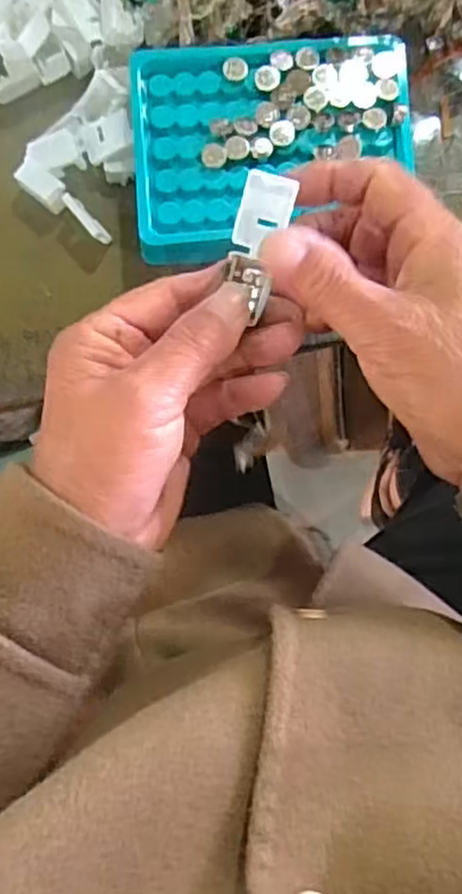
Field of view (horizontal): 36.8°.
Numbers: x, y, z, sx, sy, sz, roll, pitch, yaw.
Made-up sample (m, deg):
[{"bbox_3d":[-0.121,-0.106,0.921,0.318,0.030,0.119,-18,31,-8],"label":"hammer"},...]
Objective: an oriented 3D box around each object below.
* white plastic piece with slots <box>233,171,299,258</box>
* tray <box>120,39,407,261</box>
[{"bbox_3d":[0.012,-0.086,0.258,0.019,0.006,0.029,16,90,-2],"label":"white plastic piece with slots"},{"bbox_3d":[0.019,-0.142,0.338,0.128,0.033,0.096,-3,87,-1],"label":"tray"}]

